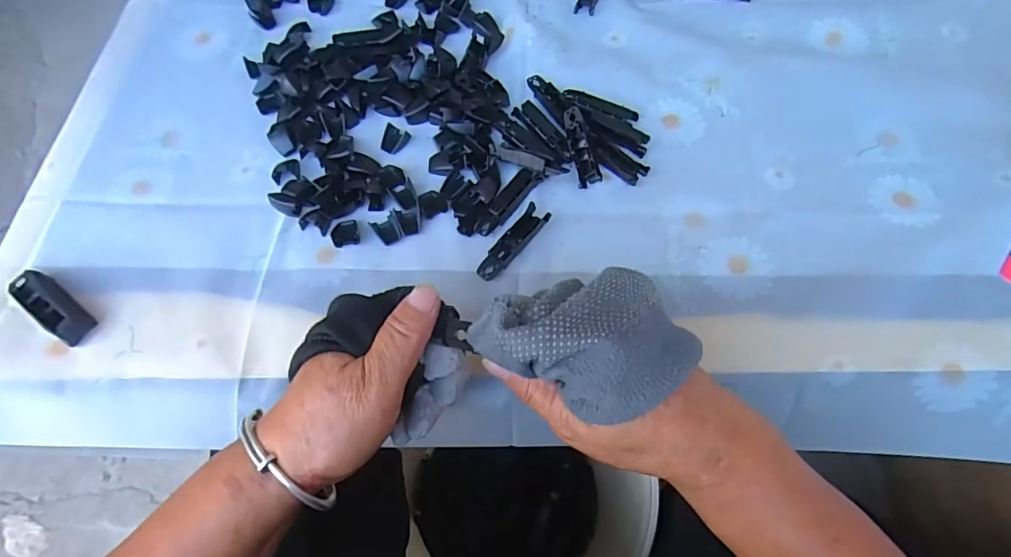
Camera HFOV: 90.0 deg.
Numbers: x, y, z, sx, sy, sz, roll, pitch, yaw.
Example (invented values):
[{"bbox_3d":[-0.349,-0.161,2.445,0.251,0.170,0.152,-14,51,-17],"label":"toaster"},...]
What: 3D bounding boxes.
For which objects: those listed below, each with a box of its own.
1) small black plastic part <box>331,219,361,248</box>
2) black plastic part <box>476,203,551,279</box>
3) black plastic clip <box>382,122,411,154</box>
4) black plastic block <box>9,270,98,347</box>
[{"bbox_3d":[-0.117,-0.034,0.369,0.019,0.004,0.022,-17,65,-5],"label":"small black plastic part"},{"bbox_3d":[0.005,-0.025,0.358,0.018,0.011,0.064,37,71,18],"label":"black plastic part"},{"bbox_3d":[-0.091,-0.113,0.410,0.022,0.006,0.023,23,67,13],"label":"black plastic clip"},{"bbox_3d":[-0.317,0.015,0.348,0.069,0.019,0.022,34,70,17],"label":"black plastic block"}]

